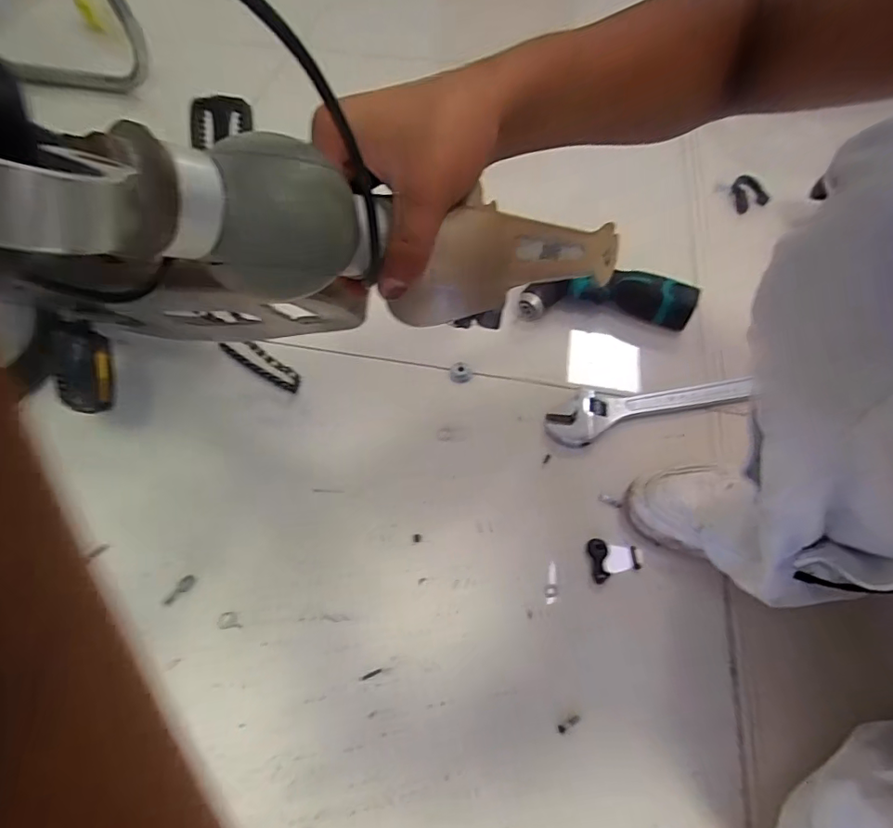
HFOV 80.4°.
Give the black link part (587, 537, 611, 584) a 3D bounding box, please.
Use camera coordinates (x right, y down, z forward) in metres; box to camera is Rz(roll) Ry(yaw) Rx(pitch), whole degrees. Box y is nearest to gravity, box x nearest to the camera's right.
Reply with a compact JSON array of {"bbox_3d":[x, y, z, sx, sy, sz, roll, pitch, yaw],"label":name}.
[{"bbox_3d":[0.153,0.146,0.533,0.018,0.012,0.044,2,57,1],"label":"black link part"}]

